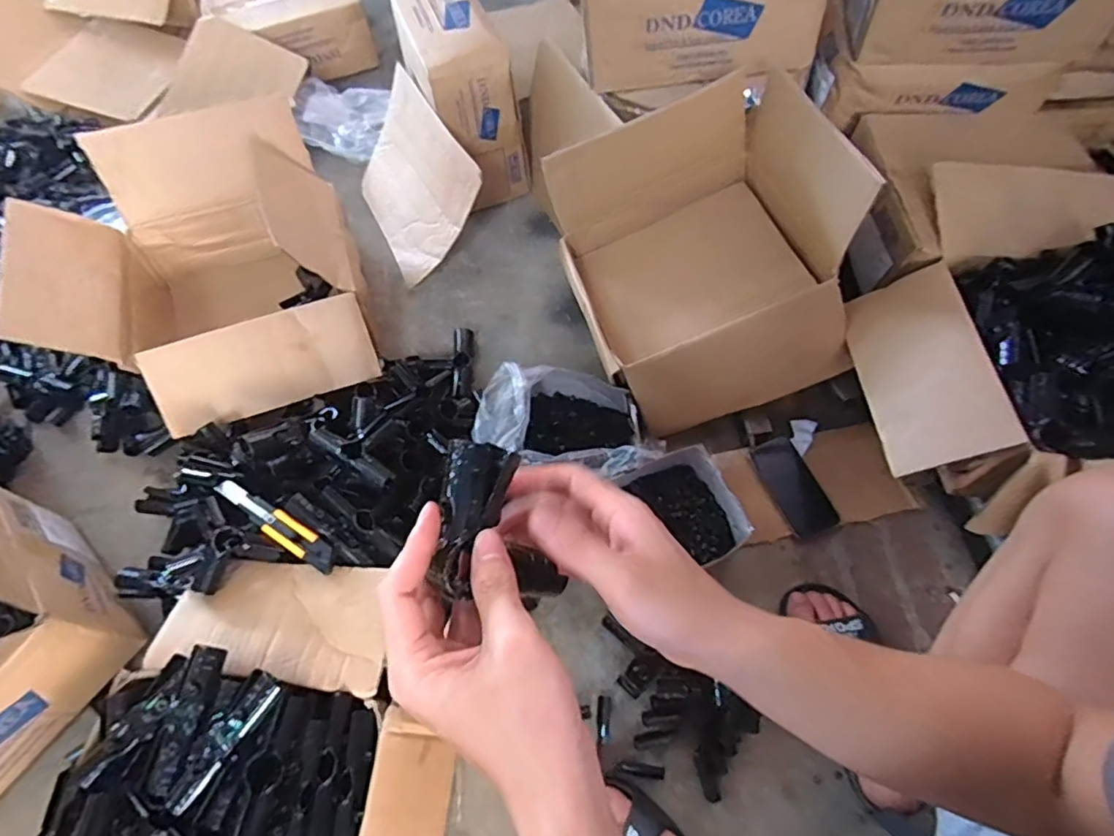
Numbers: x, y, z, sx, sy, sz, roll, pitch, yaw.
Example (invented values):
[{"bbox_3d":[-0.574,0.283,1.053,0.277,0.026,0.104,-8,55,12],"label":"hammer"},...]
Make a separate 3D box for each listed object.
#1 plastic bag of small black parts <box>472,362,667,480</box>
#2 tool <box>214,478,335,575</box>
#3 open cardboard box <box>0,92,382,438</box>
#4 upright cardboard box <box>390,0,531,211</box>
[{"bbox_3d":[0.022,0.010,0.830,0.251,0.103,0.161,5,62,4],"label":"plastic bag of small black parts"},{"bbox_3d":[-0.346,0.126,0.717,0.195,0.013,0.032,30,67,16],"label":"tool"},{"bbox_3d":[-0.540,-0.222,0.928,0.425,0.247,0.465,-19,63,-8],"label":"open cardboard box"},{"bbox_3d":[-0.181,-0.612,1.101,0.161,0.287,0.333,-17,63,-7],"label":"upright cardboard box"}]

